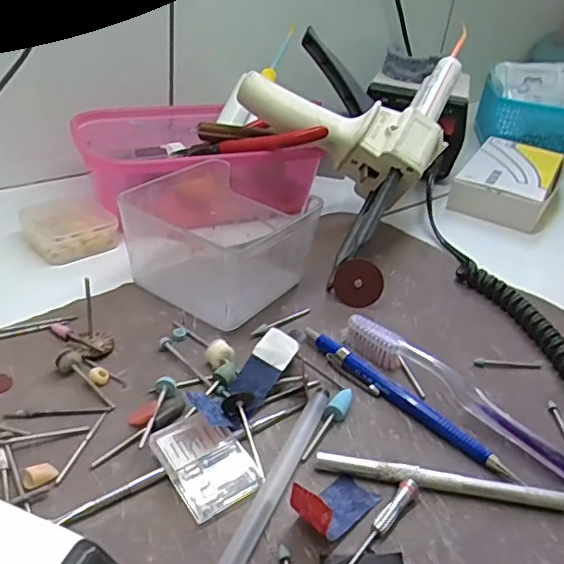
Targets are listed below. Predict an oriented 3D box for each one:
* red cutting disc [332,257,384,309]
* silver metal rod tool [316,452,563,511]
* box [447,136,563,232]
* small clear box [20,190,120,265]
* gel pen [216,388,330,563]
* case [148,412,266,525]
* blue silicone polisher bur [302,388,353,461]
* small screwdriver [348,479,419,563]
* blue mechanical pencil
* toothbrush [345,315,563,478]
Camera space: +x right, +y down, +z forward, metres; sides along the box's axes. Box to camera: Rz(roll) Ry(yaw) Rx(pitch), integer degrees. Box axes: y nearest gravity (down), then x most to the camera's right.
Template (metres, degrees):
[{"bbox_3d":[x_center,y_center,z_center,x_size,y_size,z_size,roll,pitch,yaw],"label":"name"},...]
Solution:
[{"bbox_3d":[0.050,0.001,0.380,0.033,0.032,0.005,15,9,16],"label":"red cutting disc"},{"bbox_3d":[0.073,0.091,0.265,0.113,0.010,0.009,8,34,2],"label":"silver metal rod tool"},{"bbox_3d":[0.223,-0.101,0.568,0.082,0.029,0.150,22,36,21],"label":"box"},{"bbox_3d":[-0.153,-0.041,0.415,0.053,0.024,0.058,-24,45,-38],"label":"small clear box"},{"bbox_3d":[-0.005,0.089,0.254,0.010,0.007,0.124,18,35,16],"label":"gel pen"},{"bbox_3d":[-0.034,0.080,0.259,0.034,0.011,0.046,-21,43,-36],"label":"case"},{"bbox_3d":[0.024,0.070,0.288,0.010,0.008,0.047,19,36,18],"label":"blue silicone polisher bur"},{"bbox_3d":[0.040,0.103,0.241,0.007,0.008,0.060,30,40,30],"label":"small screwdriver"},{"bbox_3d":[0.063,0.061,0.308,0.131,0.009,0.011,30,40,31],"label":"blue mechanical pencil"},{"bbox_3d":[0.109,0.068,0.298,0.185,0.020,0.012,31,40,32],"label":"toothbrush"}]

